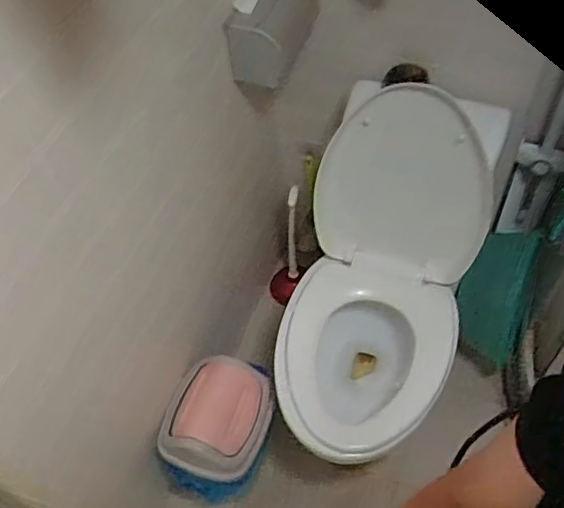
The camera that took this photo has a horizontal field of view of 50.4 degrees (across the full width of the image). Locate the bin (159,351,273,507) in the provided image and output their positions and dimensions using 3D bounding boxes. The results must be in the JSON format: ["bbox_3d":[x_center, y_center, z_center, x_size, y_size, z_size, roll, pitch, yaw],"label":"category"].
[{"bbox_3d":[-0.127,0.400,1.343,0.194,0.302,0.263,16,56,15],"label":"bin"}]

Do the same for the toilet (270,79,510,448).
[{"bbox_3d":[0.203,0.068,1.254,0.364,0.711,0.664,16,56,15],"label":"toilet"}]

